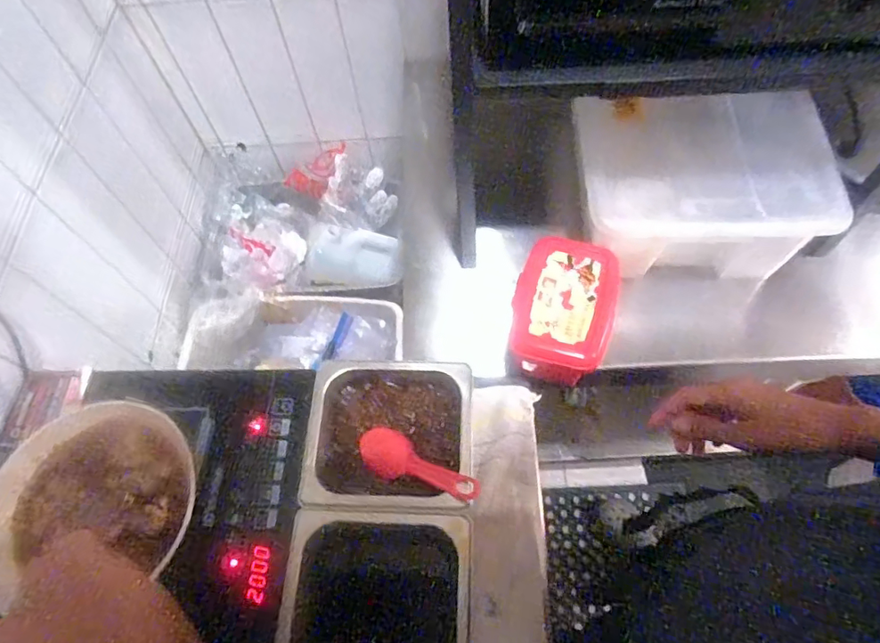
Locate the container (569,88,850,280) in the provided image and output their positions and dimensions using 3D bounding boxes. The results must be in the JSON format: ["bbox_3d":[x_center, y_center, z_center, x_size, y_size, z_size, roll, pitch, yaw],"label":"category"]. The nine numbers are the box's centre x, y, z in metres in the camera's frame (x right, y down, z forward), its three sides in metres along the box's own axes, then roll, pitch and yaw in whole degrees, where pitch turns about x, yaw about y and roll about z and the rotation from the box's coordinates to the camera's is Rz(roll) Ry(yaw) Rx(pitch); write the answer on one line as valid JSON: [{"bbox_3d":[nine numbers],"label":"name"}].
[{"bbox_3d":[0.312,-0.153,0.674,0.276,0.146,0.163,1,63,4],"label":"container"}]

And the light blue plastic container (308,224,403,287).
[{"bbox_3d":[-0.177,-0.128,1.106,0.186,0.082,0.104,6,63,6],"label":"light blue plastic container"}]

